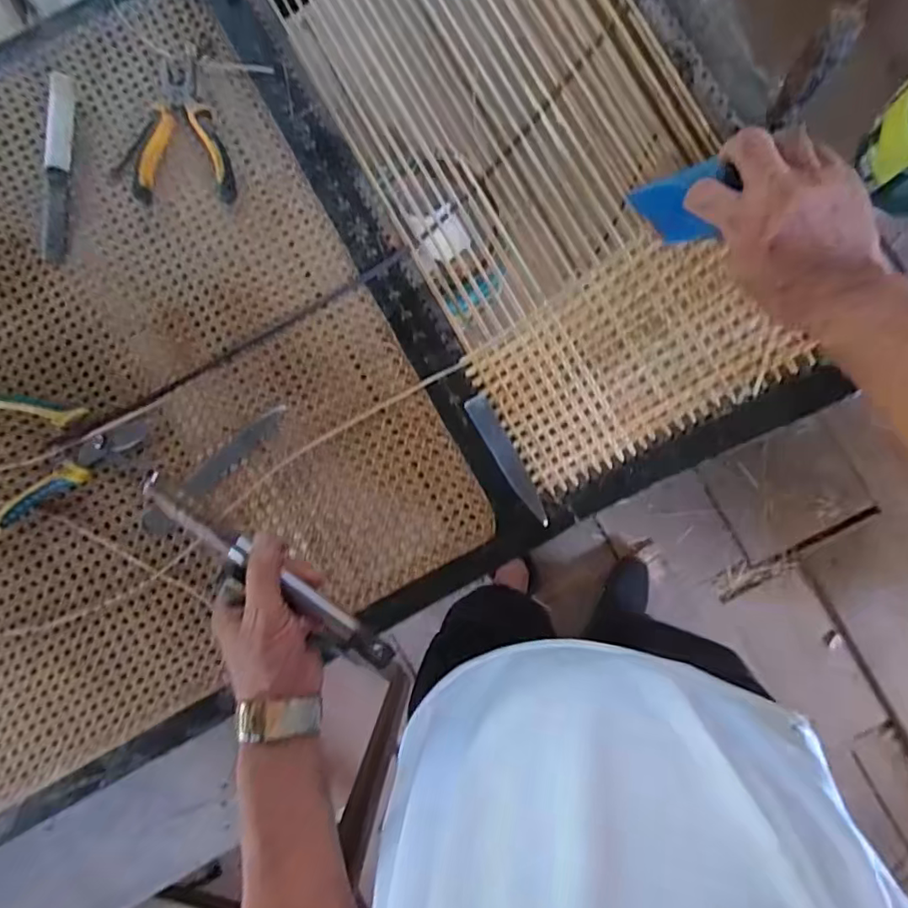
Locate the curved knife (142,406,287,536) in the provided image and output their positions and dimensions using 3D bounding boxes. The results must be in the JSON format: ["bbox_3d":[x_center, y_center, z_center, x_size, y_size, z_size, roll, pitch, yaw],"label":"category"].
[{"bbox_3d":[-0.243,0.017,0.576,0.183,0.008,0.029,-42,87,-3],"label":"curved knife"}]

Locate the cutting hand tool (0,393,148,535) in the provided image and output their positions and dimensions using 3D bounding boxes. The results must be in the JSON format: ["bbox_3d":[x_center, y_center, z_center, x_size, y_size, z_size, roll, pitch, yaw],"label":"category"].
[{"bbox_3d":[-0.398,-0.011,0.562,0.169,0.016,0.137,-16,86,-1],"label":"cutting hand tool"}]

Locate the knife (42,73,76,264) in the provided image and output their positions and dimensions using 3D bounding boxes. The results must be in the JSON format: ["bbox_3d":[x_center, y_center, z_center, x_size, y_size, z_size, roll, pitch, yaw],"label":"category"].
[{"bbox_3d":[-0.418,-0.301,0.585,0.031,0.012,0.192,3,86,0],"label":"knife"}]

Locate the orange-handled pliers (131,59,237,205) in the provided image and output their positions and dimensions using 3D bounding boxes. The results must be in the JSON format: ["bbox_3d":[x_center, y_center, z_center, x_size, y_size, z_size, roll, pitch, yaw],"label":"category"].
[{"bbox_3d":[-0.282,-0.337,0.582,0.103,0.015,0.149,-2,86,0],"label":"orange-handled pliers"}]

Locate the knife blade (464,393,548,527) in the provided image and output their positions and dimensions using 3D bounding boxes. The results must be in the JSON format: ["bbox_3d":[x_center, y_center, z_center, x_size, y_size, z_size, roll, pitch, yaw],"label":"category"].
[{"bbox_3d":[0.055,0.005,0.561,0.024,0.011,0.142,-28,86,-2],"label":"knife blade"}]

